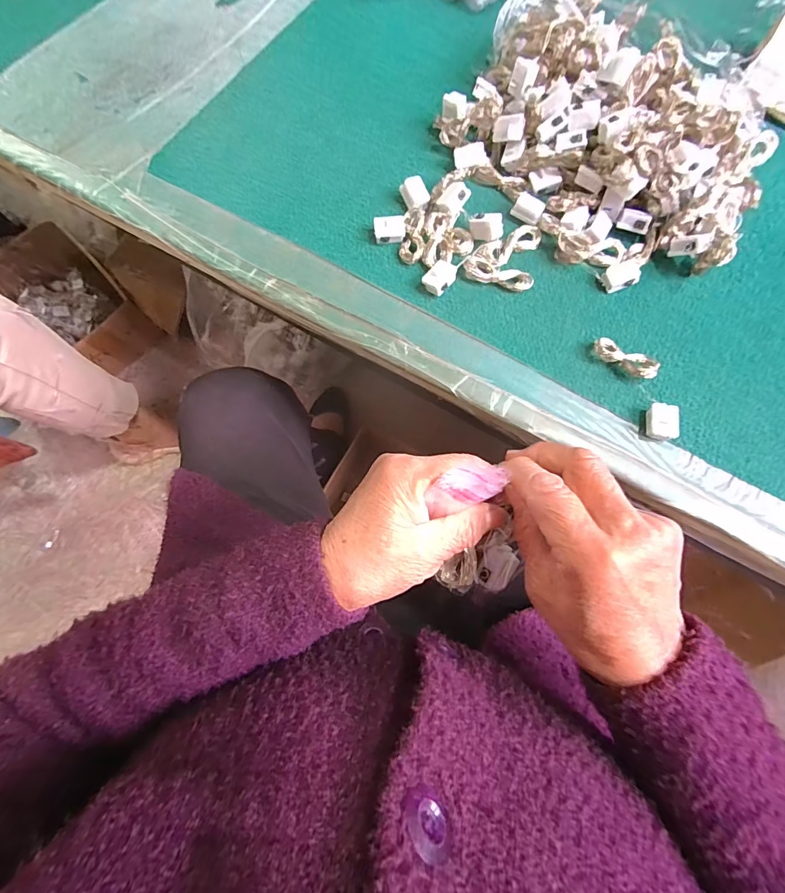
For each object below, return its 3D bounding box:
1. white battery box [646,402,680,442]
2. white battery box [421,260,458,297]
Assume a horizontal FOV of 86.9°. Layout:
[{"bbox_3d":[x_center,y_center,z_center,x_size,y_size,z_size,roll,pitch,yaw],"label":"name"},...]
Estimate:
[{"bbox_3d":[0.220,-0.020,0.339,0.021,0.016,0.028,6,76,0],"label":"white battery box"},{"bbox_3d":[0.042,-0.149,0.368,0.021,0.014,0.030,38,78,8],"label":"white battery box"}]

